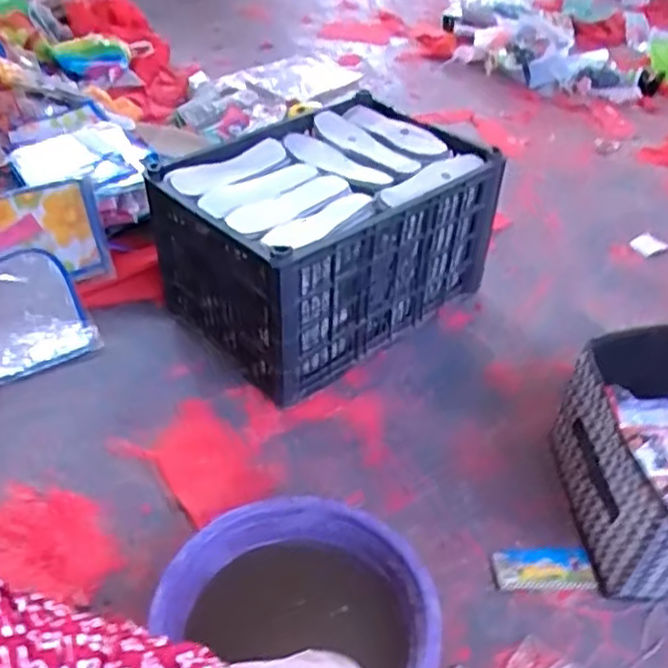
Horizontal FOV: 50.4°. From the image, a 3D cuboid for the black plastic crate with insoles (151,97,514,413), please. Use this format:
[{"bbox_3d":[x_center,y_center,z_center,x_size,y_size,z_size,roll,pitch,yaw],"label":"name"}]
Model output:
[{"bbox_3d":[-0.012,-0.173,1.220,0.486,0.270,0.350,-29,50,-30],"label":"black plastic crate with insoles"}]

